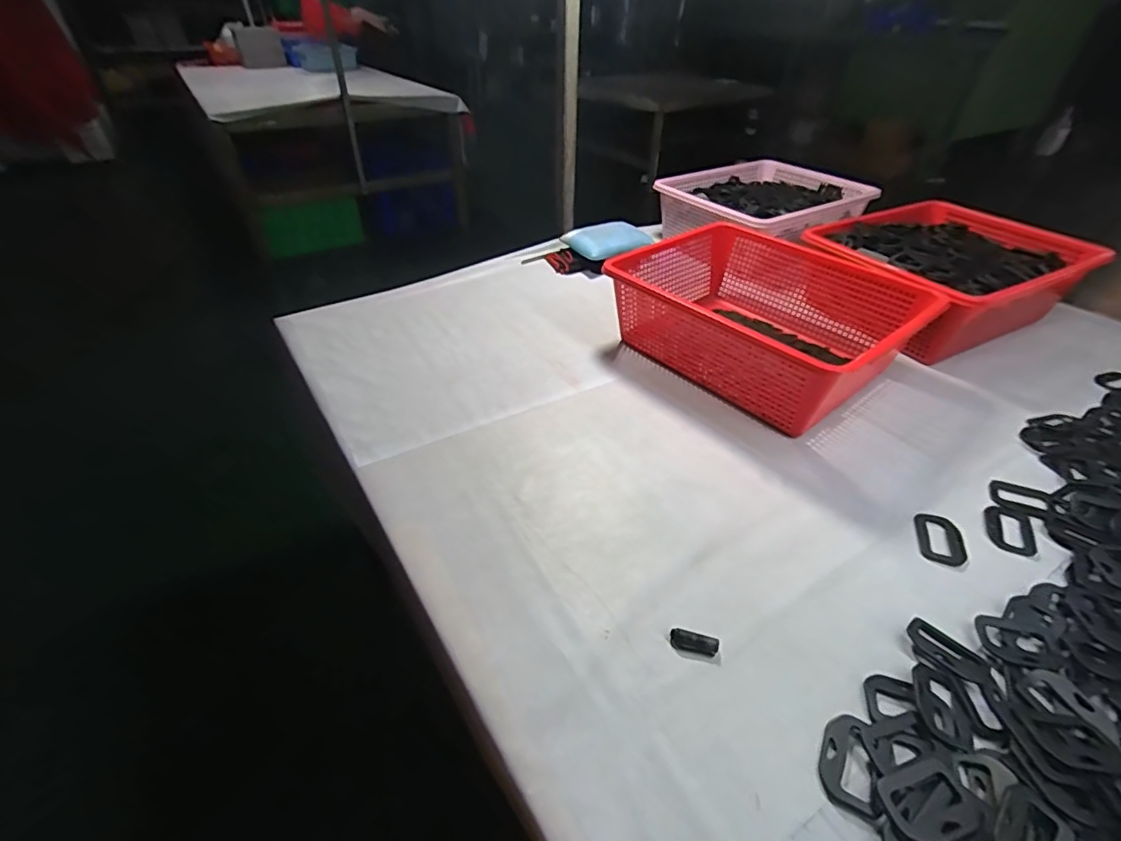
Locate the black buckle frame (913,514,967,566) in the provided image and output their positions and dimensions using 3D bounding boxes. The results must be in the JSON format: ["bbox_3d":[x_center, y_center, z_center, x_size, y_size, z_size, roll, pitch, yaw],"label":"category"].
[{"bbox_3d":[0.395,0.123,0.532,0.044,0.004,0.066,14,41,15],"label":"black buckle frame"}]

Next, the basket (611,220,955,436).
[{"bbox_3d":[0.300,-0.155,0.767,0.301,0.127,0.377,-30,49,-32],"label":"basket"}]

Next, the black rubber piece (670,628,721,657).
[{"bbox_3d":[0.115,0.190,0.439,0.039,0.010,0.014,11,41,12],"label":"black rubber piece"}]

